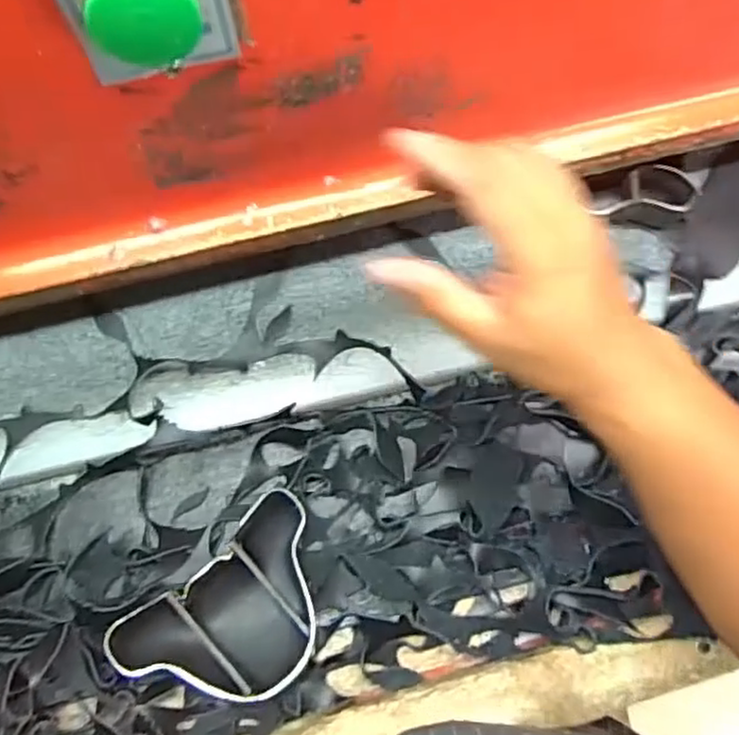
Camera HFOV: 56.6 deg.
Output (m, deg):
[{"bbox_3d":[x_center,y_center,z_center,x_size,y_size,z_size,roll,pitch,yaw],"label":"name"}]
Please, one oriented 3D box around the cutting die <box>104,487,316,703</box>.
[{"bbox_3d":[-0.078,0.153,0.423,0.133,0.030,0.092,-41,76,-11],"label":"cutting die"}]

